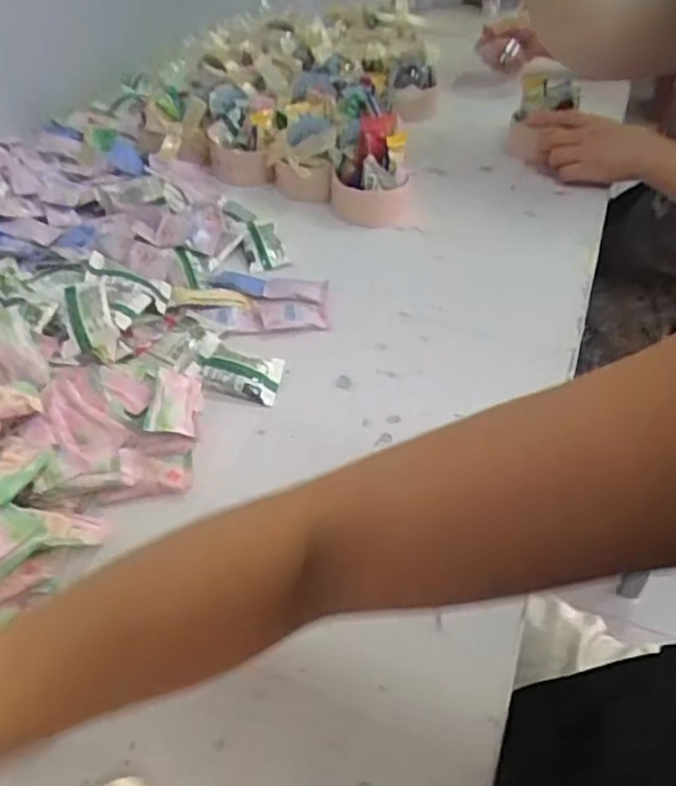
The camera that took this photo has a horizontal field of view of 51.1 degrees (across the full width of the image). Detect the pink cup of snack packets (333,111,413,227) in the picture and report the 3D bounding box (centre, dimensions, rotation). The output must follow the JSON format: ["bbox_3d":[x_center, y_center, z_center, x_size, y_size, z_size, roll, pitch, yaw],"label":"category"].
[{"bbox_3d":[0.036,-0.233,0.746,0.084,0.085,0.074,4,42,2],"label":"pink cup of snack packets"}]

